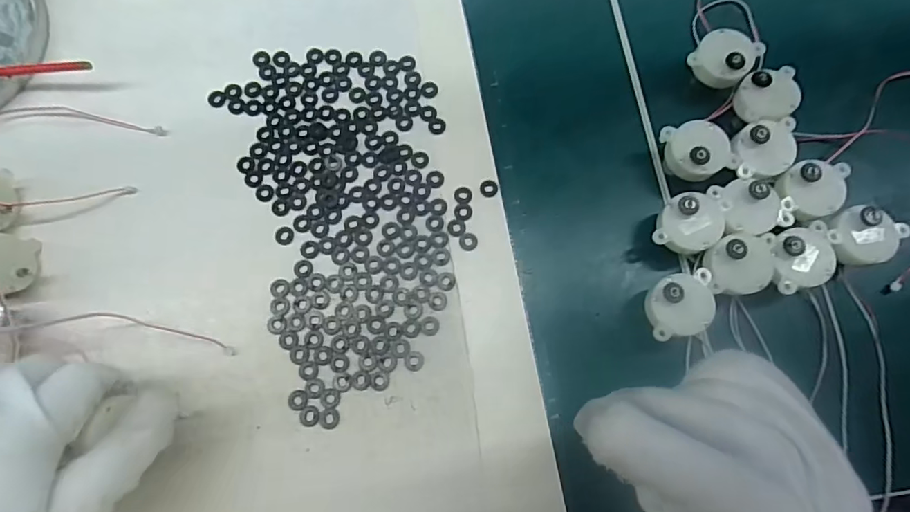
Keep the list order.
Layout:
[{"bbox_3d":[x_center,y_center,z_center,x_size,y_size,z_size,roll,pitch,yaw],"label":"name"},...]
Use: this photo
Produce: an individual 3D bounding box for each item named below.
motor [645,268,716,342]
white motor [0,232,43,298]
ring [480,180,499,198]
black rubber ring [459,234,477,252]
[{"bbox_3d":[0.117,0.027,0.275,0.034,0.029,0.031,-12,77,-3],"label":"motor"},{"bbox_3d":[-0.239,0.005,0.275,0.015,0.036,0.033,-9,81,18],"label":"white motor"},{"bbox_3d":[0.020,-0.040,0.305,0.011,0.004,0.010,0,77,0],"label":"ring"},{"bbox_3d":[0.008,-0.008,0.297,0.011,0.004,0.010,0,77,0],"label":"black rubber ring"}]

